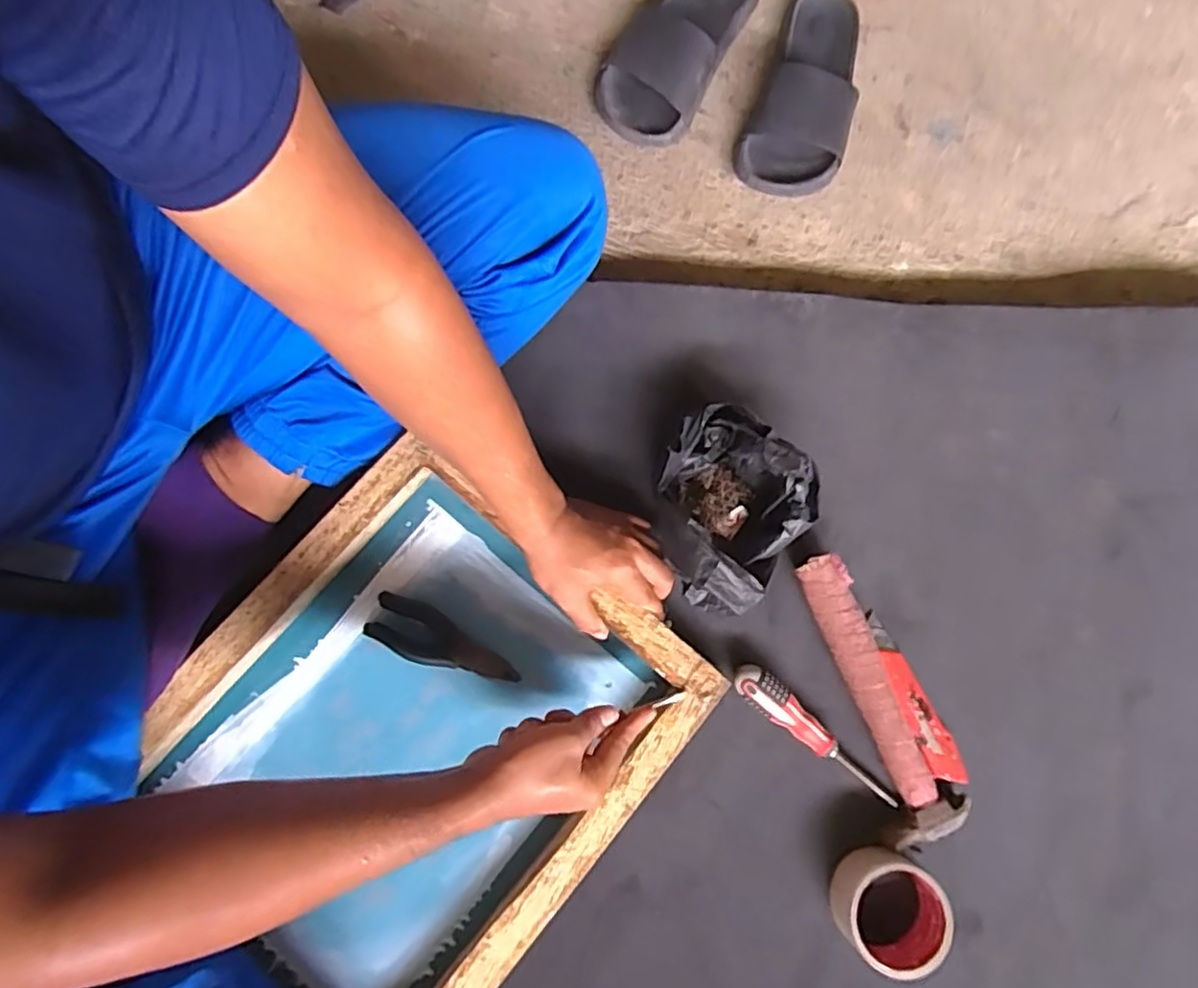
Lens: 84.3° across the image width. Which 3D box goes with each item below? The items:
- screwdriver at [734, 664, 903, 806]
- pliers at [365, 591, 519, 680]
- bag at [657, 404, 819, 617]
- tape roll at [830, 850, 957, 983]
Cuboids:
[{"bbox_3d":[0.199,0.223,0.608,0.181,0.029,0.033,40,81,6],"label":"screwdriver"},{"bbox_3d":[-0.145,0.143,0.615,0.142,0.020,0.048,29,80,4],"label":"pliers"},{"bbox_3d":[0.113,0.012,0.601,0.141,0.108,0.169,38,81,5],"label":"bag"},{"bbox_3d":[0.249,0.356,0.567,0.083,0.048,0.085,0,79,-2],"label":"tape roll"}]

